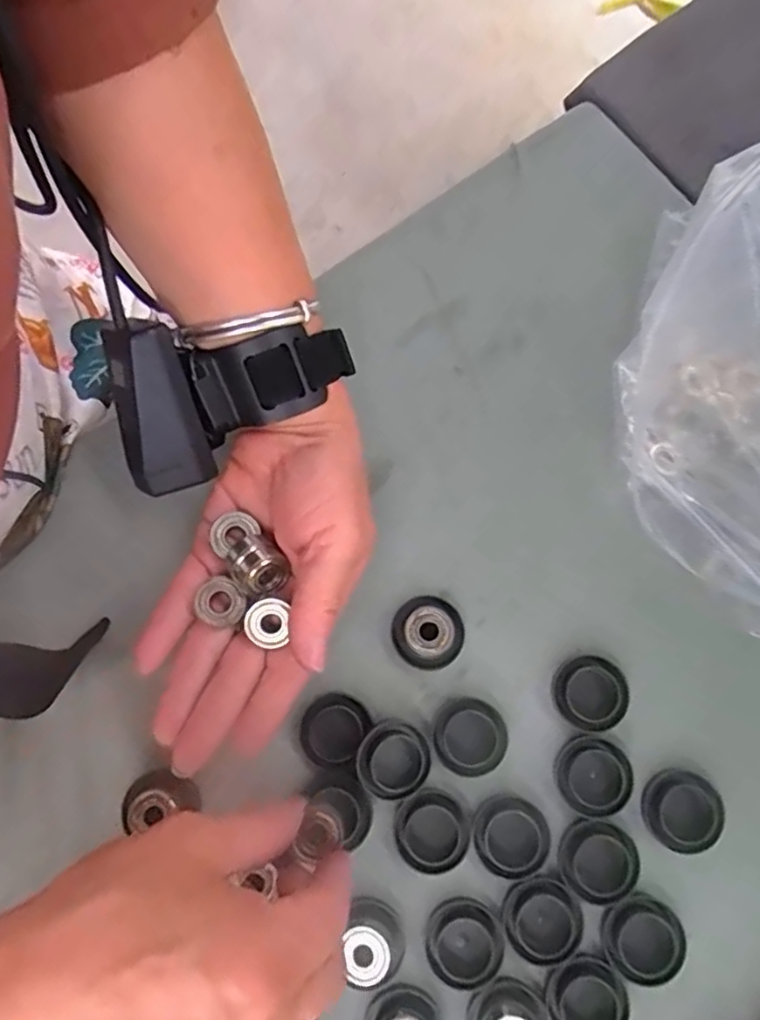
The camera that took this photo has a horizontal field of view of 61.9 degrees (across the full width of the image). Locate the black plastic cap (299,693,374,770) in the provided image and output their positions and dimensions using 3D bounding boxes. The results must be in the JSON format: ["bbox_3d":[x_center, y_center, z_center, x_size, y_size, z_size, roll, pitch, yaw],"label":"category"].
[{"bbox_3d":[-0.021,0.097,0.280,0.027,0.008,0.030,36,81,9],"label":"black plastic cap"}]

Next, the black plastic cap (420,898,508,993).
[{"bbox_3d":[0.035,0.181,0.263,0.031,0.006,0.031,0,78,2],"label":"black plastic cap"}]

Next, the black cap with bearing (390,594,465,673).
[{"bbox_3d":[0.022,0.055,0.285,0.030,0.012,0.032,0,78,2],"label":"black cap with bearing"}]

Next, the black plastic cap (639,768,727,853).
[{"bbox_3d":[0.130,0.129,0.271,0.031,0.007,0.031,0,78,2],"label":"black plastic cap"}]

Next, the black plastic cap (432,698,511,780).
[{"bbox_3d":[0.040,0.100,0.279,0.032,0.007,0.031,0,78,2],"label":"black plastic cap"}]

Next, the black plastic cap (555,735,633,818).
[{"bbox_3d":[0.093,0.116,0.275,0.030,0.006,0.032,0,78,2],"label":"black plastic cap"}]

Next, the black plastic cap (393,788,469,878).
[{"bbox_3d":[0.022,0.138,0.272,0.031,0.006,0.032,0,78,2],"label":"black plastic cap"}]

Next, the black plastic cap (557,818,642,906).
[{"bbox_3d":[0.092,0.149,0.272,0.031,0.012,0.031,0,78,2],"label":"black plastic cap"}]

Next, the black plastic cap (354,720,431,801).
[{"bbox_3d":[0.006,0.109,0.276,0.030,0.010,0.031,0,78,2],"label":"black plastic cap"}]

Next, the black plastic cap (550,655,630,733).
[{"bbox_3d":[0.094,0.082,0.282,0.033,0.004,0.031,0,78,2],"label":"black plastic cap"}]

